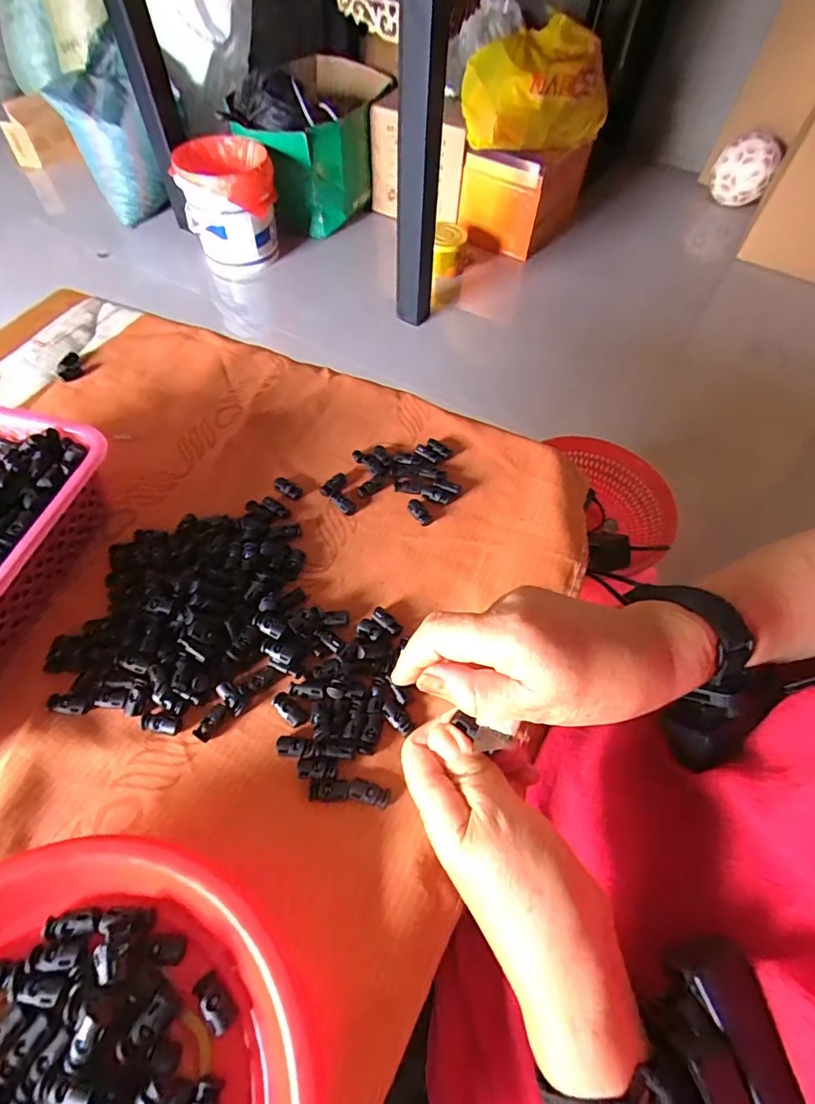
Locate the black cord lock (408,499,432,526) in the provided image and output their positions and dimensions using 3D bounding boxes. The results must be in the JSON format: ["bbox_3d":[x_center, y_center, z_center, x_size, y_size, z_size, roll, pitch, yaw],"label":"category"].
[{"bbox_3d":[0.011,-0.037,0.466,0.014,0.008,0.030,-31,63,-21],"label":"black cord lock"}]

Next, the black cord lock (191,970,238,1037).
[{"bbox_3d":[-0.104,0.241,0.269,0.013,0.009,0.028,-36,66,-21],"label":"black cord lock"}]

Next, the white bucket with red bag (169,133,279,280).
[{"bbox_3d":[-0.505,-0.989,1.448,0.249,0.271,0.231,-13,60,-10],"label":"white bucket with red bag"}]

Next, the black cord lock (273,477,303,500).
[{"bbox_3d":[-0.115,-0.063,0.482,0.033,0.007,0.015,28,62,14],"label":"black cord lock"}]

